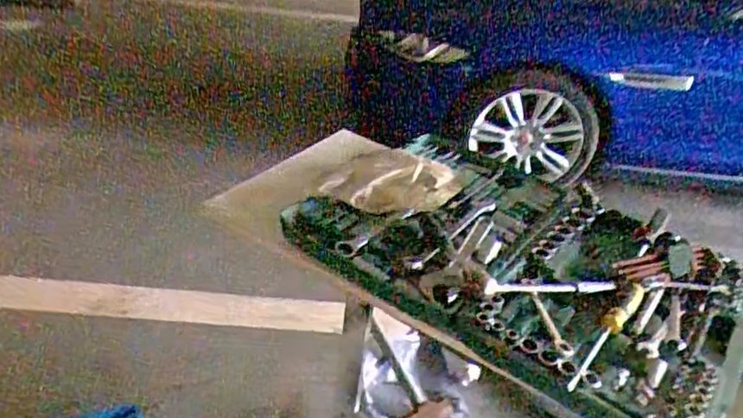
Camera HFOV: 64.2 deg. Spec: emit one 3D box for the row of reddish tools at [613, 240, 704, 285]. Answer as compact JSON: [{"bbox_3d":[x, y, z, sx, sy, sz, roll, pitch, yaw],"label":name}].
[{"bbox_3d":[0.449,0.084,0.908,0.160,0.018,0.057,-10,38,-24],"label":"row of reddish tools"}]

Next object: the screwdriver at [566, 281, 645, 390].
[{"bbox_3d":[0.311,0.162,0.785,0.027,0.021,0.246,30,40,29],"label":"screwdriver"}]

